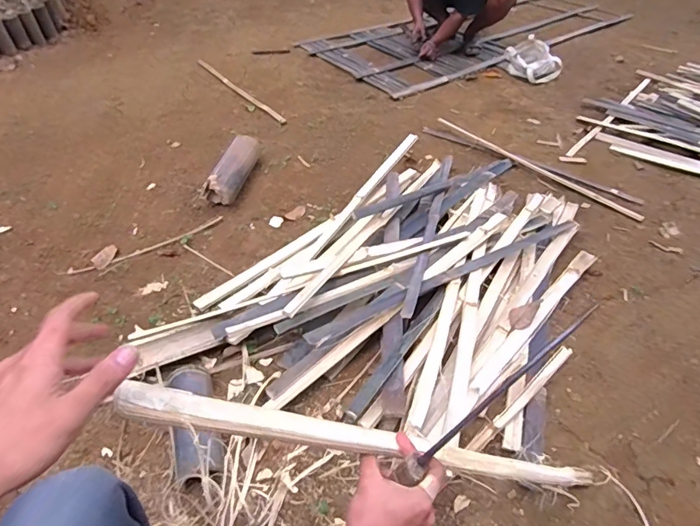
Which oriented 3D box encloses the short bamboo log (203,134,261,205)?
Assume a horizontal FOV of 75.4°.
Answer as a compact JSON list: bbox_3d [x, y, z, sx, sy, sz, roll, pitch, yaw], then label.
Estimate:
[{"bbox_3d":[-0.408,-0.325,1.588,0.109,0.108,0.321,10,44,9],"label":"short bamboo log"}]

